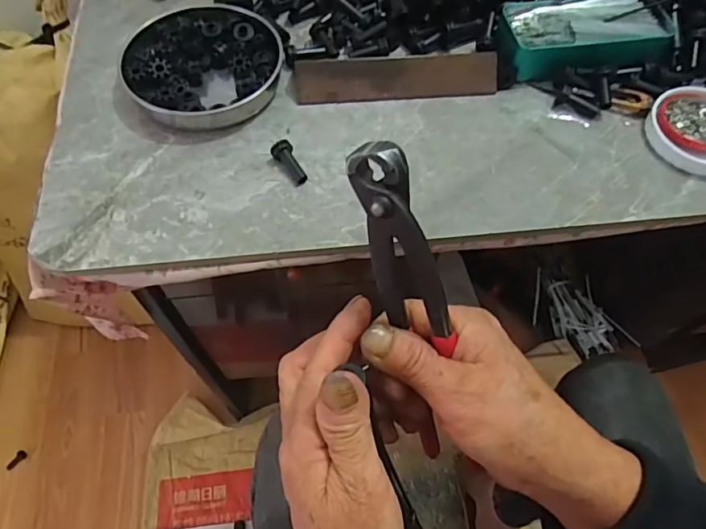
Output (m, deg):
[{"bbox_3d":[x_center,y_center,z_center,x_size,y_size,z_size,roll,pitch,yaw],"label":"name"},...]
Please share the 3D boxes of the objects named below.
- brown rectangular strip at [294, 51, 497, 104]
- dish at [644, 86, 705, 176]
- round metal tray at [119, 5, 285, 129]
[{"bbox_3d":[0.039,-0.166,0.457,0.176,0.035,0.007,-4,19,-4],"label":"brown rectangular strip"},{"bbox_3d":[0.299,-0.116,0.439,0.085,0.021,0.084,1,61,-1],"label":"dish"},{"bbox_3d":[-0.133,-0.178,0.463,0.134,0.028,0.134,1,61,-1],"label":"round metal tray"}]

